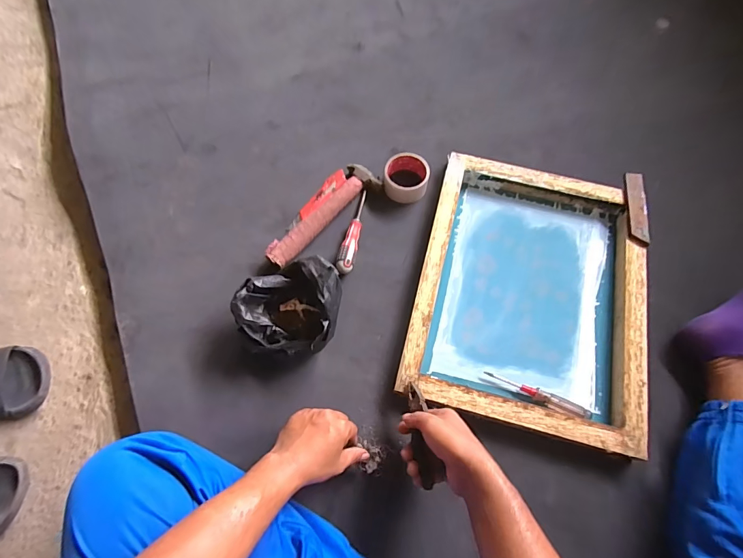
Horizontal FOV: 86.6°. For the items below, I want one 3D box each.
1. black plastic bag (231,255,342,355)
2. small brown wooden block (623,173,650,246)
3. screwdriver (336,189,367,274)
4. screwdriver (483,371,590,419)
[{"bbox_3d":[-0.133,0.042,0.642,0.164,0.113,0.149,11,70,4],"label":"black plastic bag"},{"bbox_3d":[0.499,-0.136,0.743,0.036,0.010,0.157,4,69,13],"label":"small brown wooden block"},{"bbox_3d":[-0.030,-0.093,0.739,0.030,0.023,0.181,14,71,3],"label":"screwdriver"},{"bbox_3d":[0.266,0.186,0.635,0.165,0.020,0.026,20,71,19],"label":"screwdriver"}]

